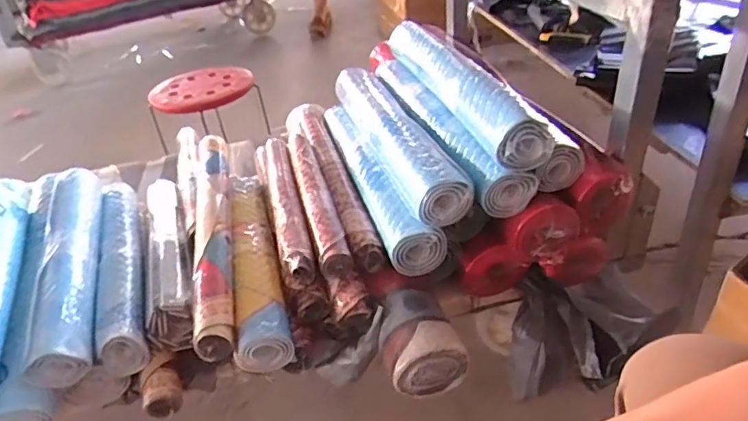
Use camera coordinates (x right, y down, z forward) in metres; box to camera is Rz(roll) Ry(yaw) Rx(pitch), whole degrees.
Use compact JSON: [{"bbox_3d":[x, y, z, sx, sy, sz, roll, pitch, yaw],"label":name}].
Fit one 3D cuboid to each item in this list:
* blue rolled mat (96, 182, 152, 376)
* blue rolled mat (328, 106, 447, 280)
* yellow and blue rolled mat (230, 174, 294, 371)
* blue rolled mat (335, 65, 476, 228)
[{"bbox_3d":[-0.391,0.074,0.855,0.064,0.065,0.439,-16,35,-13],"label":"blue rolled mat"},{"bbox_3d":[-0.025,-0.074,0.926,0.076,0.069,0.528,-16,35,-13],"label":"blue rolled mat"},{"bbox_3d":[-0.185,0.062,0.845,0.070,0.060,0.435,-13,34,-8],"label":"yellow and blue rolled mat"},{"bbox_3d":[0.026,-0.141,0.897,0.088,0.060,0.529,-14,35,-10],"label":"blue rolled mat"}]

